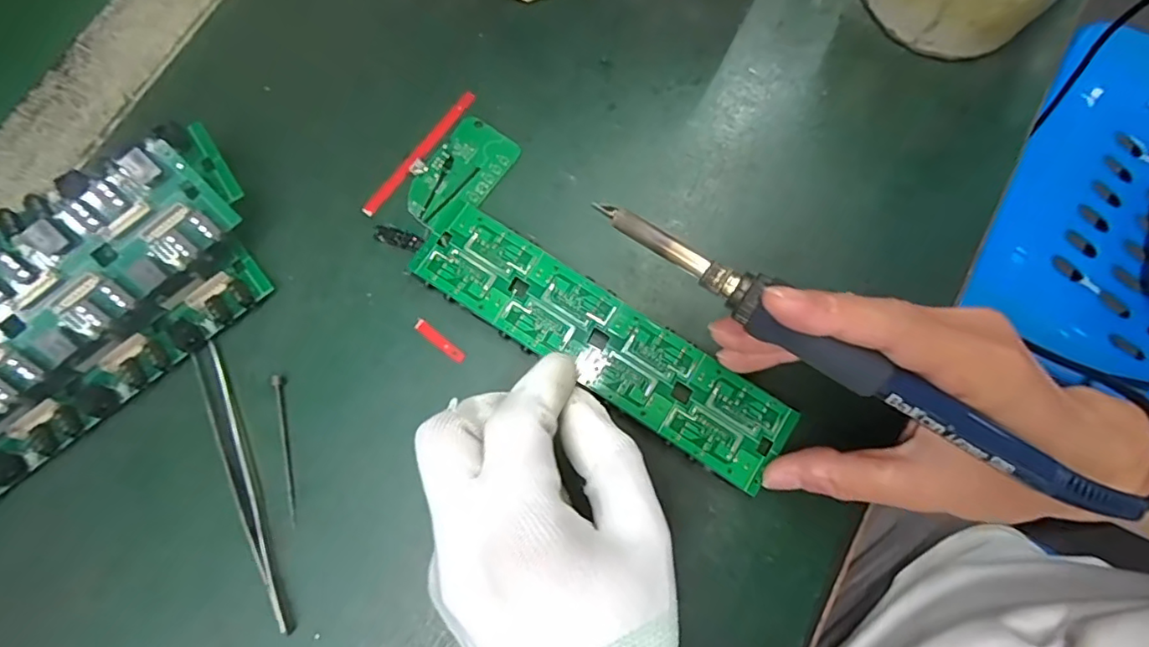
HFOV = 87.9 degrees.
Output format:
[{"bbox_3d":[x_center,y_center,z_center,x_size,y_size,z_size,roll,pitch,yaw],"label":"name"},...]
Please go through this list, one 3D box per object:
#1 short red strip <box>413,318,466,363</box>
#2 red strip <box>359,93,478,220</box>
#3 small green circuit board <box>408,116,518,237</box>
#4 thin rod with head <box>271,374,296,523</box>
[{"bbox_3d":[-0.062,0.008,0.271,0.028,0.004,0.006,37,79,7],"label":"short red strip"},{"bbox_3d":[-0.076,-0.084,0.292,0.006,0.004,0.079,38,79,7],"label":"red strip"},{"bbox_3d":[-0.056,-0.073,0.289,0.034,0.006,0.059,34,79,6],"label":"small green circuit board"},{"bbox_3d":[-0.126,0.054,0.259,0.004,0.005,0.064,-10,77,-3],"label":"thin rod with head"}]

